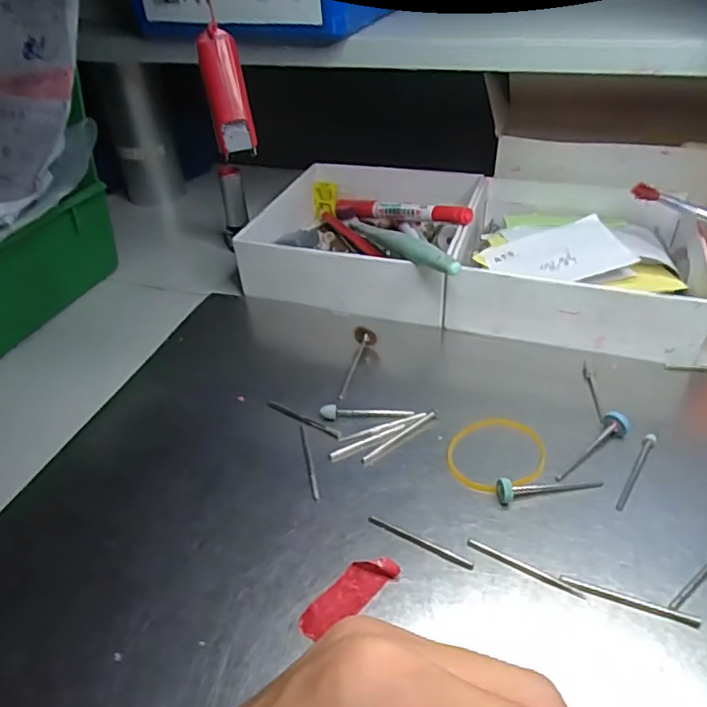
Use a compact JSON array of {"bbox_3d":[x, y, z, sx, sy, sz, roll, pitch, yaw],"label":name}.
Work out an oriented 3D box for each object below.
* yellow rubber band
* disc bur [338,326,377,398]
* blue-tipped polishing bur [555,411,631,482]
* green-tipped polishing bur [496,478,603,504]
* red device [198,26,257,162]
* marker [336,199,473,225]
[{"bbox_3d":[0.062,0.042,0.247,0.040,0.004,0.044,6,41,13],"label":"yellow rubber band"},{"bbox_3d":[0.003,0.004,0.296,0.012,0.011,0.048,4,40,11],"label":"disc bur"},{"bbox_3d":[0.103,0.040,0.241,0.044,0.010,0.010,-34,47,-31],"label":"blue-tipped polishing bur"},{"bbox_3d":[0.079,0.054,0.227,0.044,0.010,0.007,-7,39,-2],"label":"green-tipped polishing bur"},{"bbox_3d":[-0.050,-0.102,0.224,0.014,0.045,0.007,-12,17,-8],"label":"red device"},{"bbox_3d":[0.028,-0.097,0.386,0.013,0.012,0.137,-28,30,-26],"label":"marker"}]

